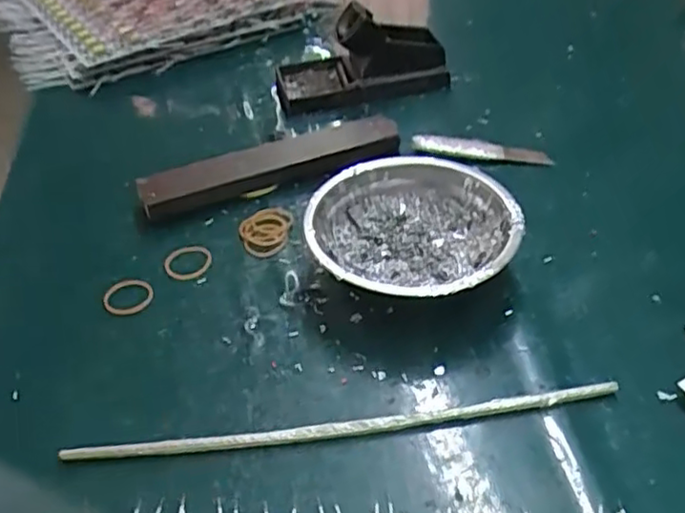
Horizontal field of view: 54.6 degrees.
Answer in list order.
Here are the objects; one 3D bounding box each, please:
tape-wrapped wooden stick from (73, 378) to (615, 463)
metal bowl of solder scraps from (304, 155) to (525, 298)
[{"bbox_3d":[0.000,0.086,0.337,0.278,0.008,0.011,-7,42,-2],"label":"tape-wrapped wooden stick"},{"bbox_3d":[0.044,-0.009,0.412,0.124,0.046,0.122,-3,42,2],"label":"metal bowl of solder scraps"}]

